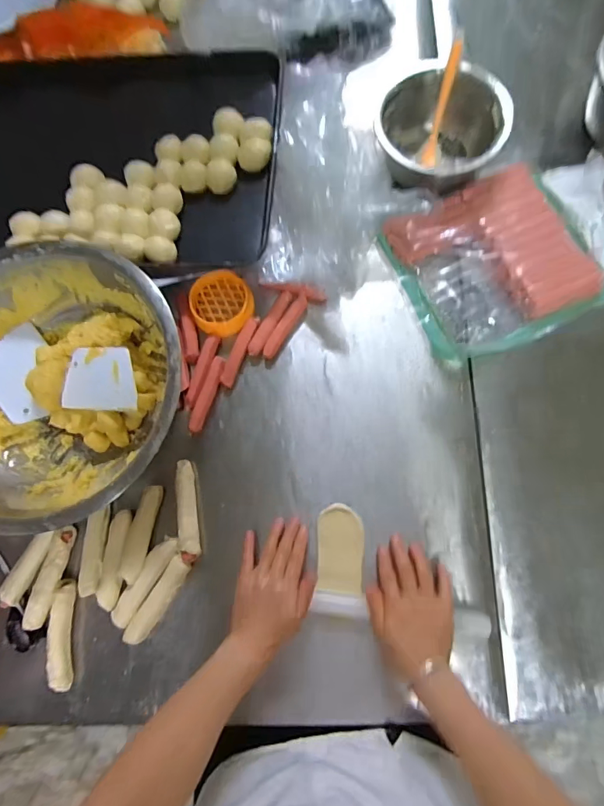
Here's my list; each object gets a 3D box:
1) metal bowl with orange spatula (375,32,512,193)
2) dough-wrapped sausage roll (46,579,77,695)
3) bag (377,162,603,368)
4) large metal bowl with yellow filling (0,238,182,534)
[{"bbox_3d":[0.206,-0.416,0.657,0.188,0.093,0.180,-35,79,-6],"label":"metal bowl with orange spatula"},{"bbox_3d":[-0.323,0.311,0.559,0.024,0.029,0.133,-4,78,0],"label":"dough-wrapped sausage roll"},{"bbox_3d":[0.296,-0.217,0.635,0.279,0.046,0.248,-21,78,-3],"label":"bag"},{"bbox_3d":[-0.354,-0.026,0.586,0.374,0.097,0.365,0,78,1],"label":"large metal bowl with yellow filling"}]

